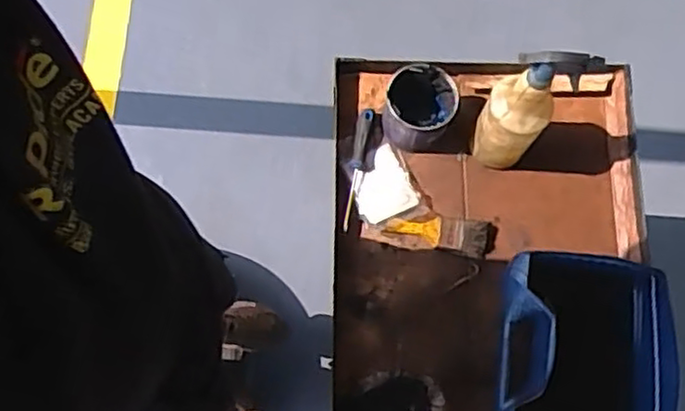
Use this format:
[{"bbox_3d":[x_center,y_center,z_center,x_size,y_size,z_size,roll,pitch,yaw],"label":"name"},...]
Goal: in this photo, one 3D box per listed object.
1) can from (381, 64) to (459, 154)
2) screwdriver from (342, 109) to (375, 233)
[{"bbox_3d":[0.111,-0.140,0.976,0.101,0.099,0.104,17,79,3],"label":"can"},{"bbox_3d":[0.017,-0.056,0.990,0.022,0.016,0.189,14,79,2],"label":"screwdriver"}]

